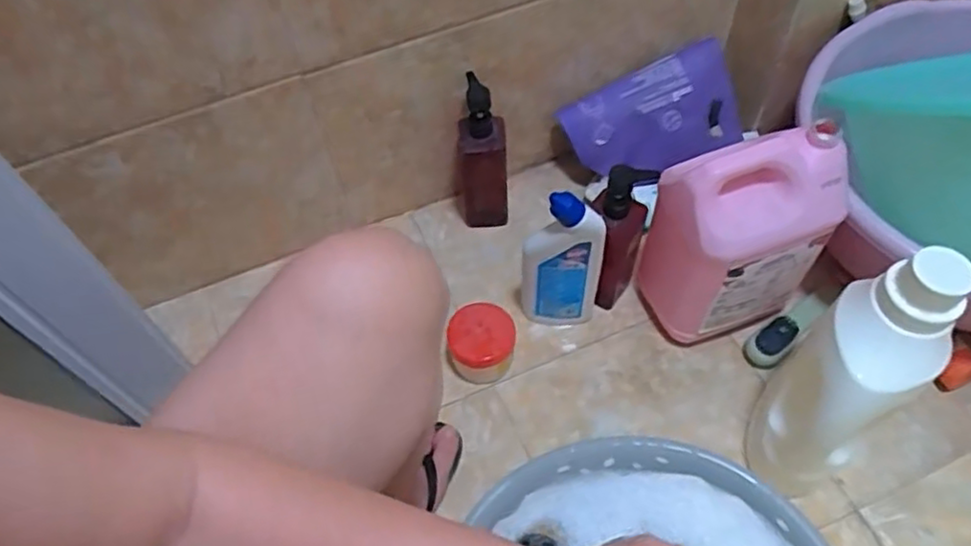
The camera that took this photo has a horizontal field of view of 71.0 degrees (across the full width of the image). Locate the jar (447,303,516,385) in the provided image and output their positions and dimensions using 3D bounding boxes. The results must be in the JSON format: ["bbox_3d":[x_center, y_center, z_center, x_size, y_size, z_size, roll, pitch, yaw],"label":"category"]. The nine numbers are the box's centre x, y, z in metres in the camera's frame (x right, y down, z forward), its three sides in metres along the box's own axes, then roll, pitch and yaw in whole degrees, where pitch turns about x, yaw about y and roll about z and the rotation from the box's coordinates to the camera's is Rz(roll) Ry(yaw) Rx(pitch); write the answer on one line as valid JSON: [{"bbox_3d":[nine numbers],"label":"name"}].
[{"bbox_3d":[-0.003,0.075,0.730,0.067,0.065,0.061,-2,57,2],"label":"jar"}]

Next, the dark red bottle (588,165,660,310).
[{"bbox_3d":[0.135,-0.032,0.710,0.055,0.195,0.053,11,58,10],"label":"dark red bottle"}]

